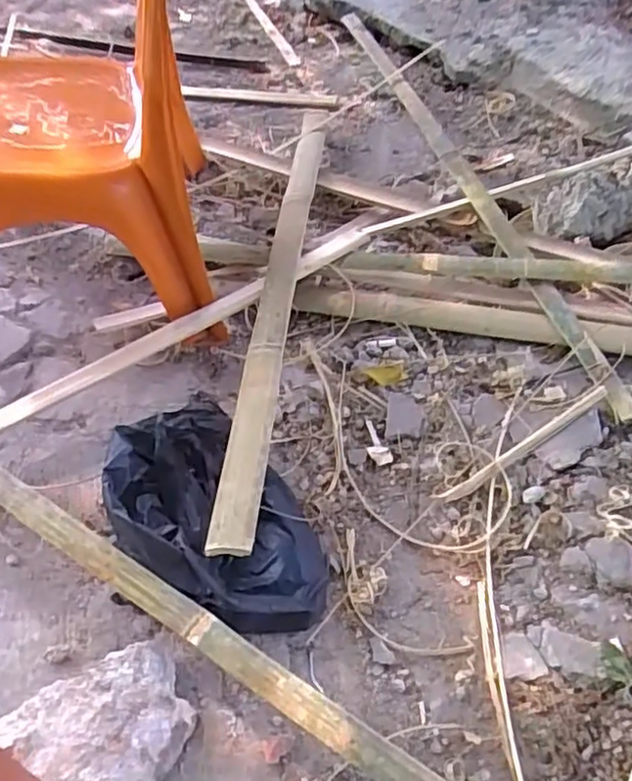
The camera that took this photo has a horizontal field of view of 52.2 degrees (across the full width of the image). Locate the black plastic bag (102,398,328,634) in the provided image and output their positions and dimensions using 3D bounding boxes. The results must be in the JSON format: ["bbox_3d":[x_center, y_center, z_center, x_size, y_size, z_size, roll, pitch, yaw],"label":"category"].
[{"bbox_3d":[-0.093,0.110,0.567,0.153,0.088,0.236,-34,56,-22],"label":"black plastic bag"}]

